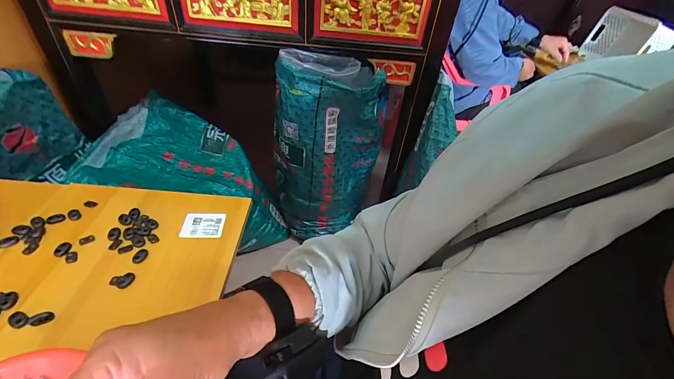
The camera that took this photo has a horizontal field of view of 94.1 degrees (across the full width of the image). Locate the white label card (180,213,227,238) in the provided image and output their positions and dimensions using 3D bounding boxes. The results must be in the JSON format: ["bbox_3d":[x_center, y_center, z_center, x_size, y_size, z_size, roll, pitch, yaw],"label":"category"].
[{"bbox_3d":[-0.207,0.056,0.484,0.060,0.007,0.045,2,48,-5],"label":"white label card"}]

